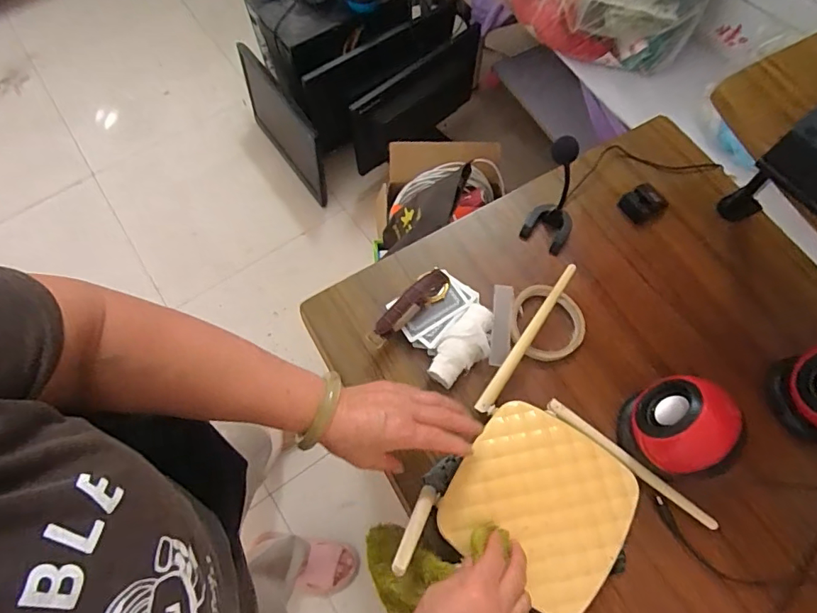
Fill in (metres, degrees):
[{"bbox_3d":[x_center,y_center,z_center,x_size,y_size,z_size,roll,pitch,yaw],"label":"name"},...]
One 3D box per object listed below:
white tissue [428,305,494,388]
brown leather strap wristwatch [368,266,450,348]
[{"bbox_3d":[0.065,0.046,0.571,0.049,0.030,0.102,36,73,15],"label":"white tissue"},{"bbox_3d":[0.003,0.001,0.577,0.027,0.032,0.123,41,74,17],"label":"brown leather strap wristwatch"}]

